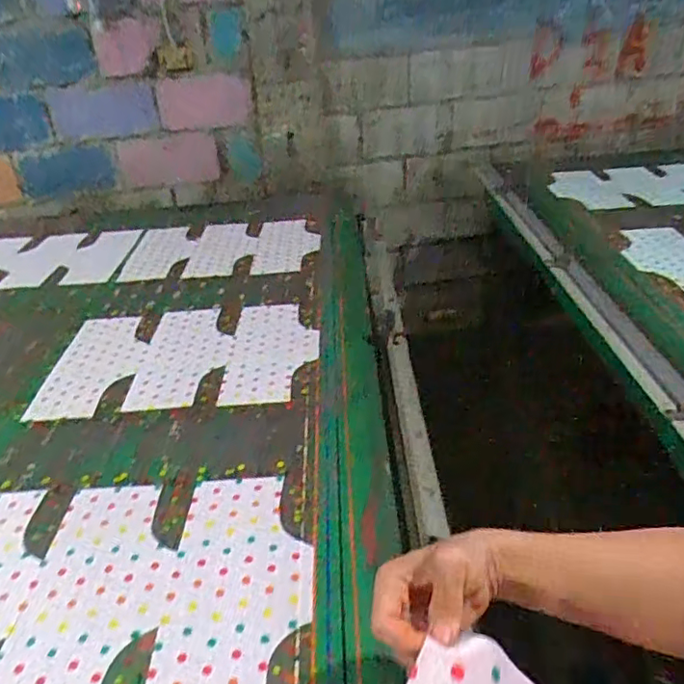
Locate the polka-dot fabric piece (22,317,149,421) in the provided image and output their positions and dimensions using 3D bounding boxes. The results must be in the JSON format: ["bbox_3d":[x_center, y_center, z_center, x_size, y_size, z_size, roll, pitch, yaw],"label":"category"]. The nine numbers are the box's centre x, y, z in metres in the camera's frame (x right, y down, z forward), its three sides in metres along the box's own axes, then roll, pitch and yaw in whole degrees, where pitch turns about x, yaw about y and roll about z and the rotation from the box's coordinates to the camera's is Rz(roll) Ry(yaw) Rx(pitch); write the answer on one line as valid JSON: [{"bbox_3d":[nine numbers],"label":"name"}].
[{"bbox_3d":[-0.459,0.034,1.064,0.163,0.007,0.317,-5,33,-1],"label":"polka-dot fabric piece"}]

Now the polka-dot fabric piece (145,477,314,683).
[{"bbox_3d":[-0.119,0.279,0.646,0.163,0.004,0.319,-5,33,0],"label":"polka-dot fabric piece"}]

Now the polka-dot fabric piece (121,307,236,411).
[{"bbox_3d":[-0.294,0.019,1.069,0.161,0.009,0.319,-2,32,-3],"label":"polka-dot fabric piece"}]

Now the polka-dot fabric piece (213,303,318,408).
[{"bbox_3d":[-0.128,0.009,1.060,0.167,0.009,0.323,-4,33,1],"label":"polka-dot fabric piece"}]

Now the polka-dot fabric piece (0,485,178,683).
[{"bbox_3d":[-0.285,0.291,0.651,0.161,0.005,0.319,-4,33,0],"label":"polka-dot fabric piece"}]

